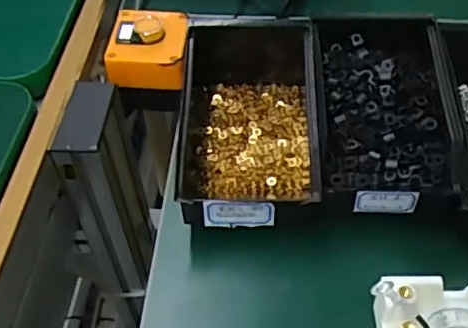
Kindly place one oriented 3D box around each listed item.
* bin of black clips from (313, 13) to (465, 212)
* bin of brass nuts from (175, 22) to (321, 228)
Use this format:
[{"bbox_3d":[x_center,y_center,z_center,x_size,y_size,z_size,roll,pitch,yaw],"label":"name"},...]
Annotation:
[{"bbox_3d":[0.115,-0.042,0.470,0.102,0.060,0.181,0,49,2],"label":"bin of black clips"},{"bbox_3d":[0.013,-0.047,0.479,0.103,0.058,0.206,1,49,3],"label":"bin of brass nuts"}]

